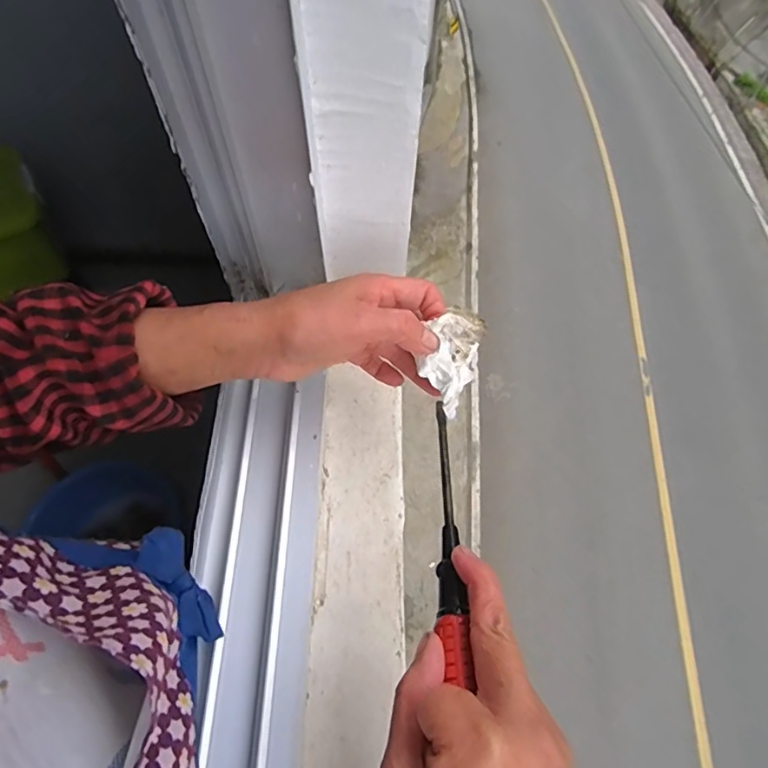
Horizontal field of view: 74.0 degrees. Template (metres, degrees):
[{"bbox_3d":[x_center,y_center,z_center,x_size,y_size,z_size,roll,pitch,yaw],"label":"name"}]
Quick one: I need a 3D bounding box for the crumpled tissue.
[{"bbox_3d":[0.041,-0.015,0.324,0.034,0.014,0.065,12,102,5],"label":"crumpled tissue"}]

